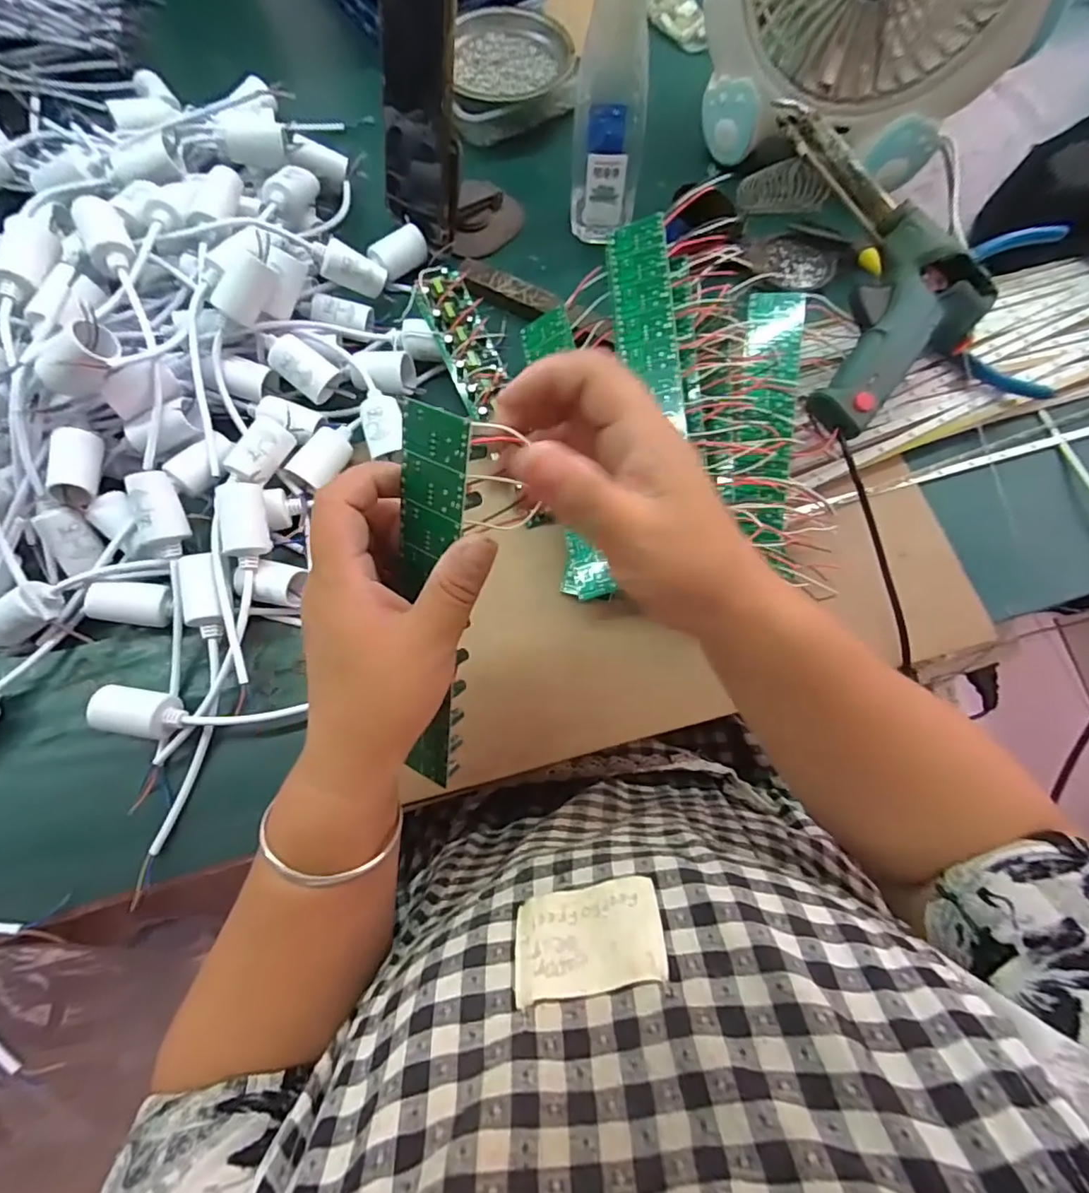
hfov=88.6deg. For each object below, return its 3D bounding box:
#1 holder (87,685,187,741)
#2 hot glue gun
[{"bbox_3d":[-0.254,0.074,0.354,0.055,0.027,0.028,10,73,3],"label":"holder"},{"bbox_3d":[0.230,-0.169,0.369,0.082,0.045,0.142,29,90,8],"label":"hot glue gun"}]

